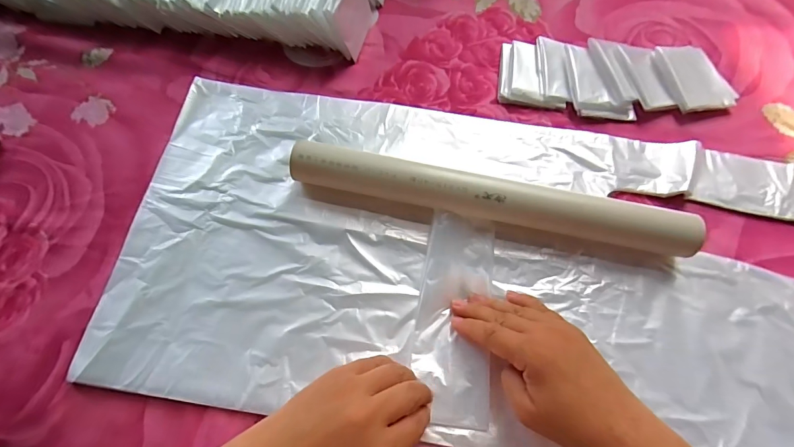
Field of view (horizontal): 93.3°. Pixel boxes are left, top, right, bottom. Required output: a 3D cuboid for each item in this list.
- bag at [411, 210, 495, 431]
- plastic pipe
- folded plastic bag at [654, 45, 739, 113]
[{"bbox_3d":[0.049,0.074,0.315,0.061,0.012,0.168,7,69,1],"label":"bag"},{"bbox_3d":[0.078,-0.022,0.333,0.350,0.047,0.048,12,68,5],"label":"plastic pipe"},{"bbox_3d":[0.319,-0.158,0.406,0.064,0.016,0.085,-14,68,-6],"label":"folded plastic bag"}]

